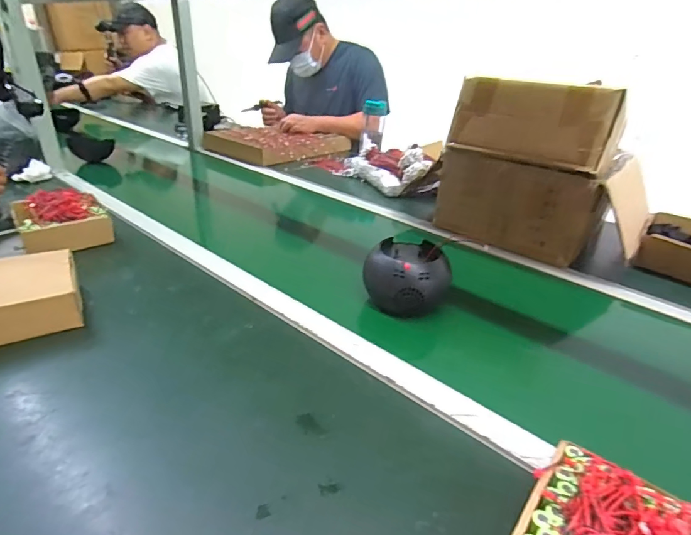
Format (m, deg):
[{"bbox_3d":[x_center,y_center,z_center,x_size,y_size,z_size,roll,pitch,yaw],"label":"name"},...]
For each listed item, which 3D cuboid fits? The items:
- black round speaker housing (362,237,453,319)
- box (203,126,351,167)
[{"bbox_3d":[0.093,0.015,0.651,0.122,0.093,0.129,8,29,7],"label":"black round speaker housing"},{"bbox_3d":[-0.218,-0.434,1.476,0.339,0.064,0.415,23,34,31],"label":"box"}]

